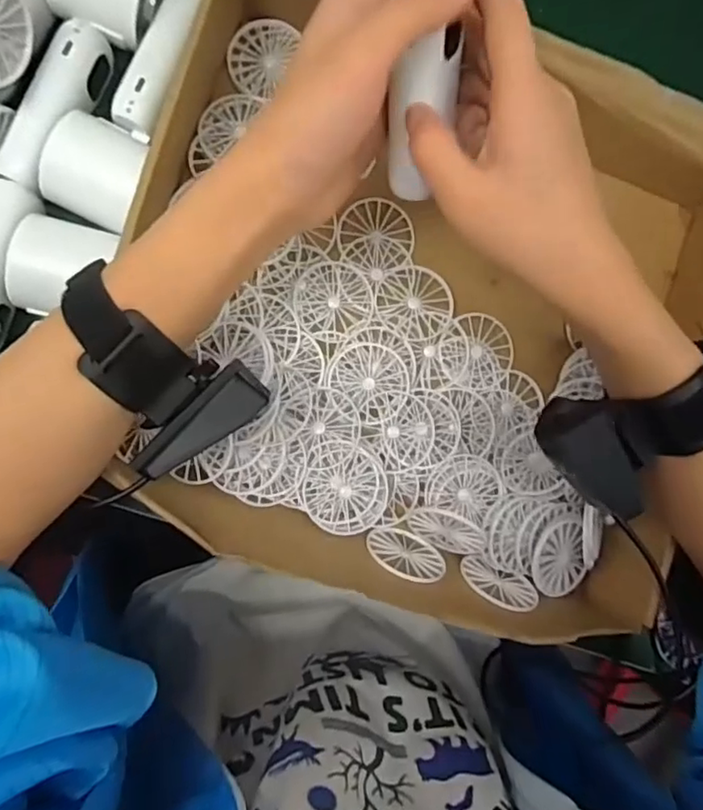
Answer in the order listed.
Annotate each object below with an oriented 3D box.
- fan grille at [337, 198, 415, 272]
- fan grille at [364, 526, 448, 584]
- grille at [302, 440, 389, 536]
[{"bbox_3d":[0.017,-0.112,0.397,0.049,0.007,0.046,-2,90,-9],"label":"fan grille"},{"bbox_3d":[0.034,0.093,0.372,0.048,0.046,0.006,16,109,-10],"label":"fan grille"},{"bbox_3d":[-0.004,0.050,0.369,0.050,0.006,0.054,-6,88,-5],"label":"grille"}]

